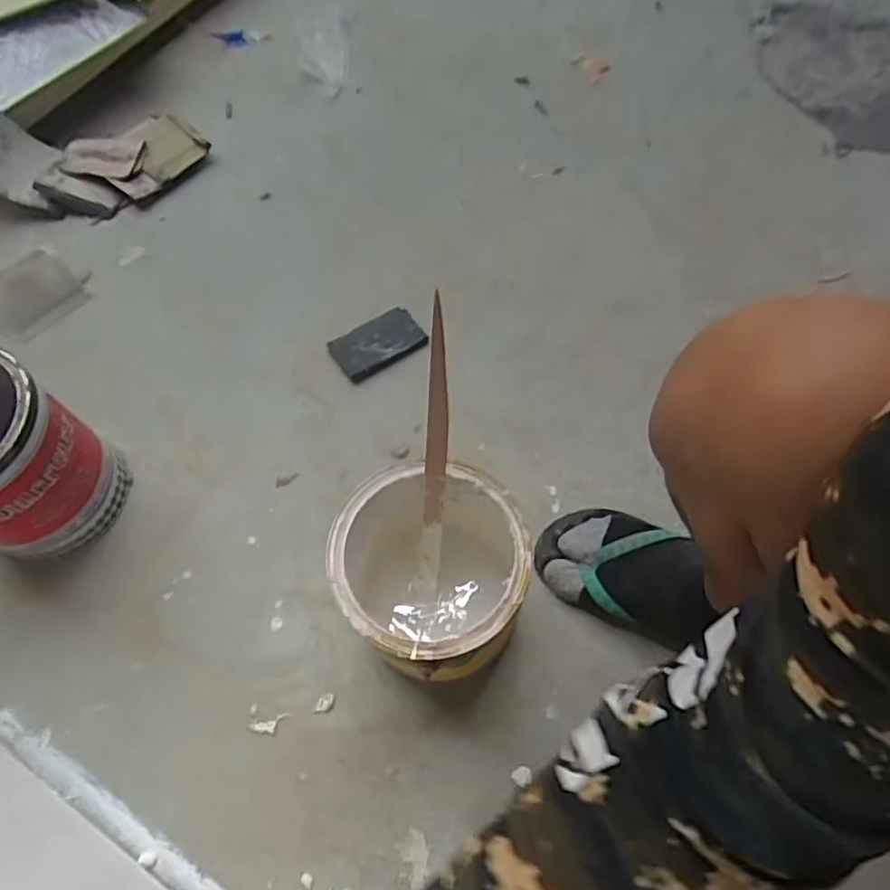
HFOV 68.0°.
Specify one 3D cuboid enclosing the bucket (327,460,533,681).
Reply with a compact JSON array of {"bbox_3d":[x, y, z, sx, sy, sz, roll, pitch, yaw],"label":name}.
[{"bbox_3d":[-0.011,0.128,0.627,0.164,0.208,0.158,0,67,1],"label":"bucket"}]

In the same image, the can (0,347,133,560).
[{"bbox_3d":[-0.453,0.013,0.690,0.163,0.211,0.150,0,67,1],"label":"can"}]

